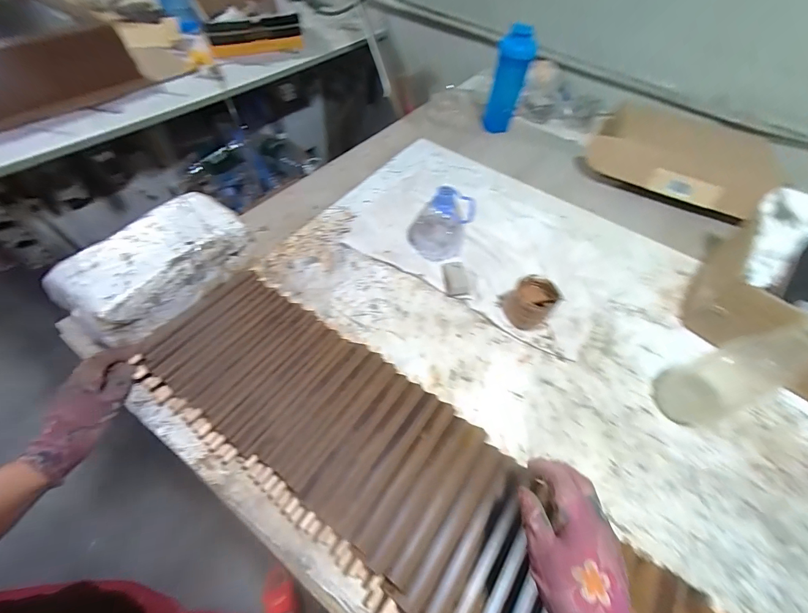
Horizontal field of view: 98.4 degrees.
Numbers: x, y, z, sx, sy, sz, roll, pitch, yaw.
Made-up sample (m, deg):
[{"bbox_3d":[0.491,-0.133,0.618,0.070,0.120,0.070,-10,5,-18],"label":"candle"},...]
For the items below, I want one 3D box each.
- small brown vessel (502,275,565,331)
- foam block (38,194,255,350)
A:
[{"bbox_3d":[0.204,-0.003,0.562,0.071,0.072,0.061,17,55,6],"label":"small brown vessel"},{"bbox_3d":[-0.358,-0.061,0.515,0.108,0.087,0.236,31,58,16],"label":"foam block"}]

